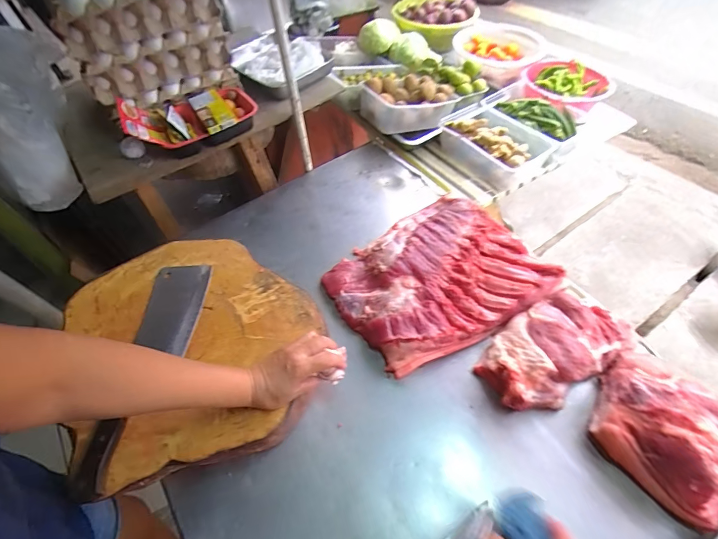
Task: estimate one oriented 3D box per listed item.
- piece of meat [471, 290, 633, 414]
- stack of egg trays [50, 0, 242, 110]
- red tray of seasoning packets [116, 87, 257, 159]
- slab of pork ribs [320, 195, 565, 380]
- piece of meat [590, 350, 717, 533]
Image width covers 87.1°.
[{"bbox_3d":[0.322,0.129,0.629,0.250,0.076,0.144,-29,58,-14],"label":"piece of meat"},{"bbox_3d":[-0.456,-0.517,0.811,0.296,0.204,0.250,-25,57,-15],"label":"stack of egg trays"},{"bbox_3d":[-0.354,-0.325,0.807,0.259,0.077,0.153,-27,57,-13],"label":"red tray of seasoning packets"},{"bbox_3d":[0.142,0.013,0.731,0.358,0.061,0.305,-31,58,-16],"label":"slab of pork ribs"},{"bbox_3d":[0.442,0.225,0.539,0.168,0.107,0.194,-35,59,-18],"label":"piece of meat"}]

